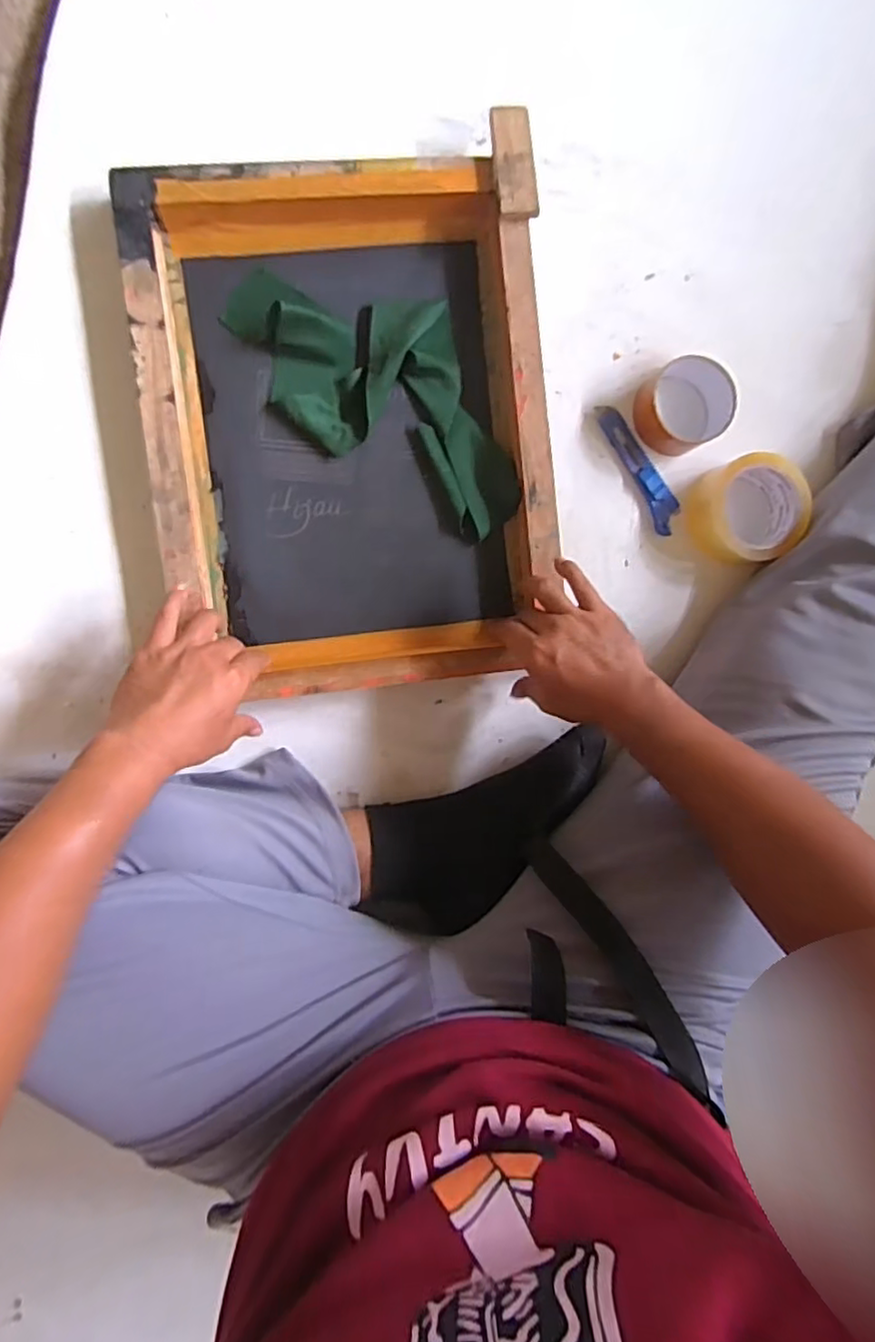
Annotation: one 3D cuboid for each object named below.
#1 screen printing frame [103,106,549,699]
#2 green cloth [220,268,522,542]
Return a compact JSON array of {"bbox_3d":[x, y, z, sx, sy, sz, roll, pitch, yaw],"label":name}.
[{"bbox_3d":[-0.077,-0.214,0.578,0.352,0.067,0.451,-7,95,-7],"label":"screen printing frame"},{"bbox_3d":[-0.045,-0.275,0.601,0.318,0.033,0.166,28,90,-8],"label":"green cloth"}]

